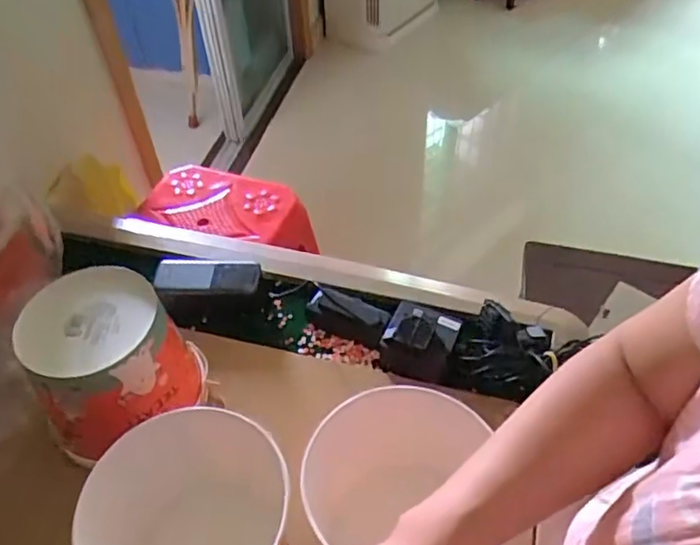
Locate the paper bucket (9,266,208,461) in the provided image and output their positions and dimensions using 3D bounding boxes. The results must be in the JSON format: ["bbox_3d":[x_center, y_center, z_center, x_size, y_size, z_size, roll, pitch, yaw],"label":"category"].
[{"bbox_3d":[-0.230,0.095,0.616,0.137,0.158,0.130,-9,48,-6],"label":"paper bucket"}]

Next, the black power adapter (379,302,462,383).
[{"bbox_3d":[0.081,0.076,0.693,0.081,0.045,0.080,15,50,16],"label":"black power adapter"}]

